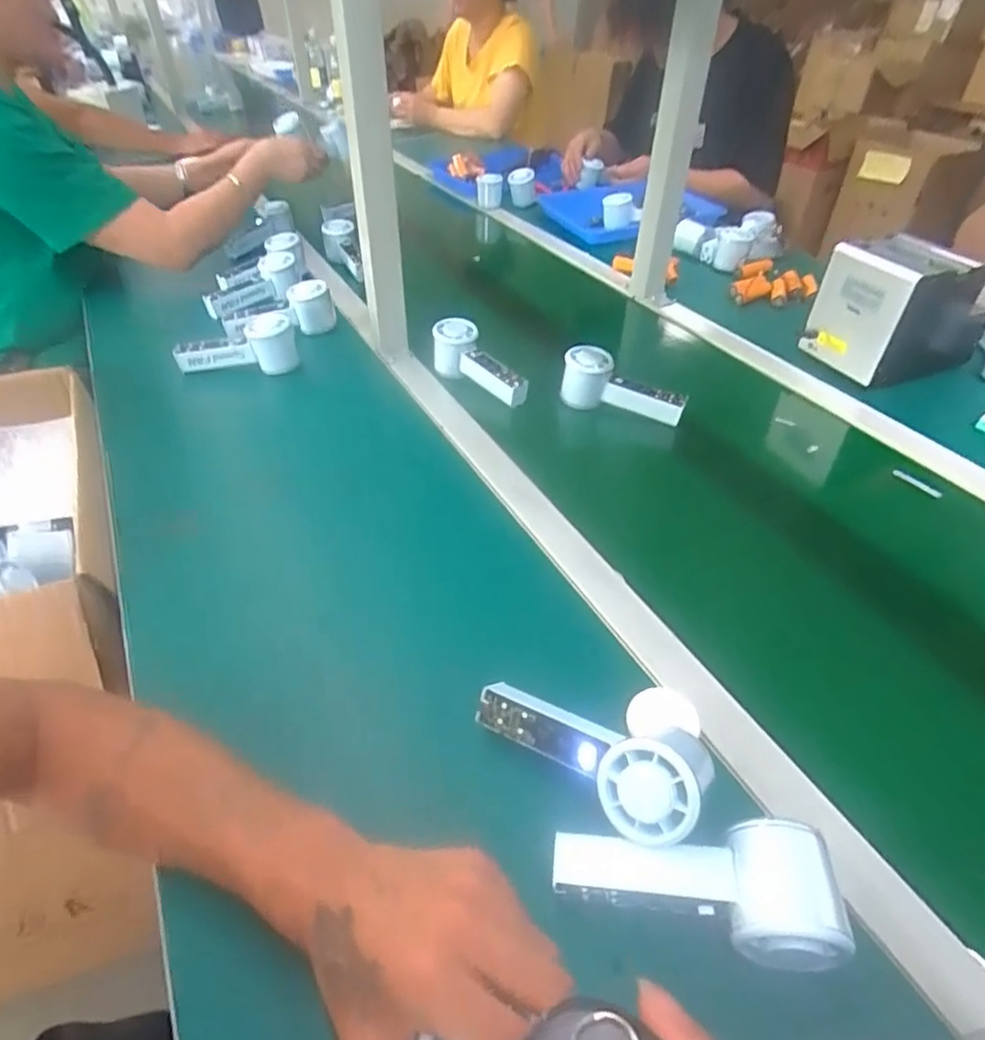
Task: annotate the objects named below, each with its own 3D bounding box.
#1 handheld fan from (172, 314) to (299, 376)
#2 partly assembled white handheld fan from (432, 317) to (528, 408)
[{"bbox_3d":[-0.337,-0.224,0.818,0.152,0.066,0.052,-11,42,-15],"label":"handheld fan"},{"bbox_3d":[-0.014,-0.193,0.797,0.146,0.074,0.052,39,50,14],"label":"partly assembled white handheld fan"}]

